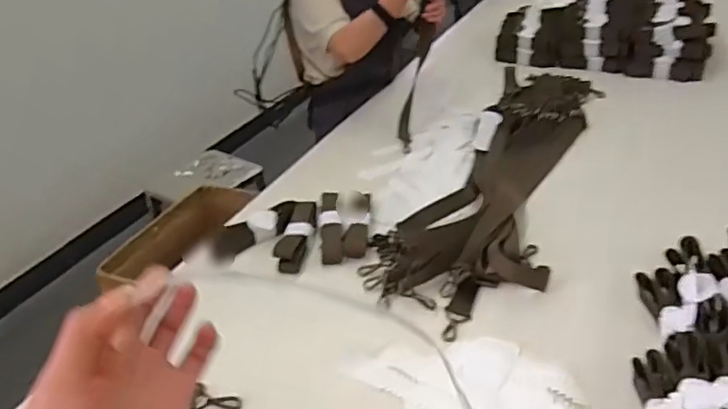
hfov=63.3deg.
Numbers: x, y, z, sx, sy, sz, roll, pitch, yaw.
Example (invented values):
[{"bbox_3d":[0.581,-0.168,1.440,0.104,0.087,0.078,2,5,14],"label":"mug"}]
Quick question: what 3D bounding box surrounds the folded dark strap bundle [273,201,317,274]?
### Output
[{"bbox_3d":[-0.117,0.050,1.071,0.057,0.038,0.192,1,31,10],"label":"folded dark strap bundle"}]

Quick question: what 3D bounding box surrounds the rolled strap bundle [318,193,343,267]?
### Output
[{"bbox_3d":[-0.061,0.037,1.090,0.040,0.030,0.193,-6,31,-1],"label":"rolled strap bundle"}]

